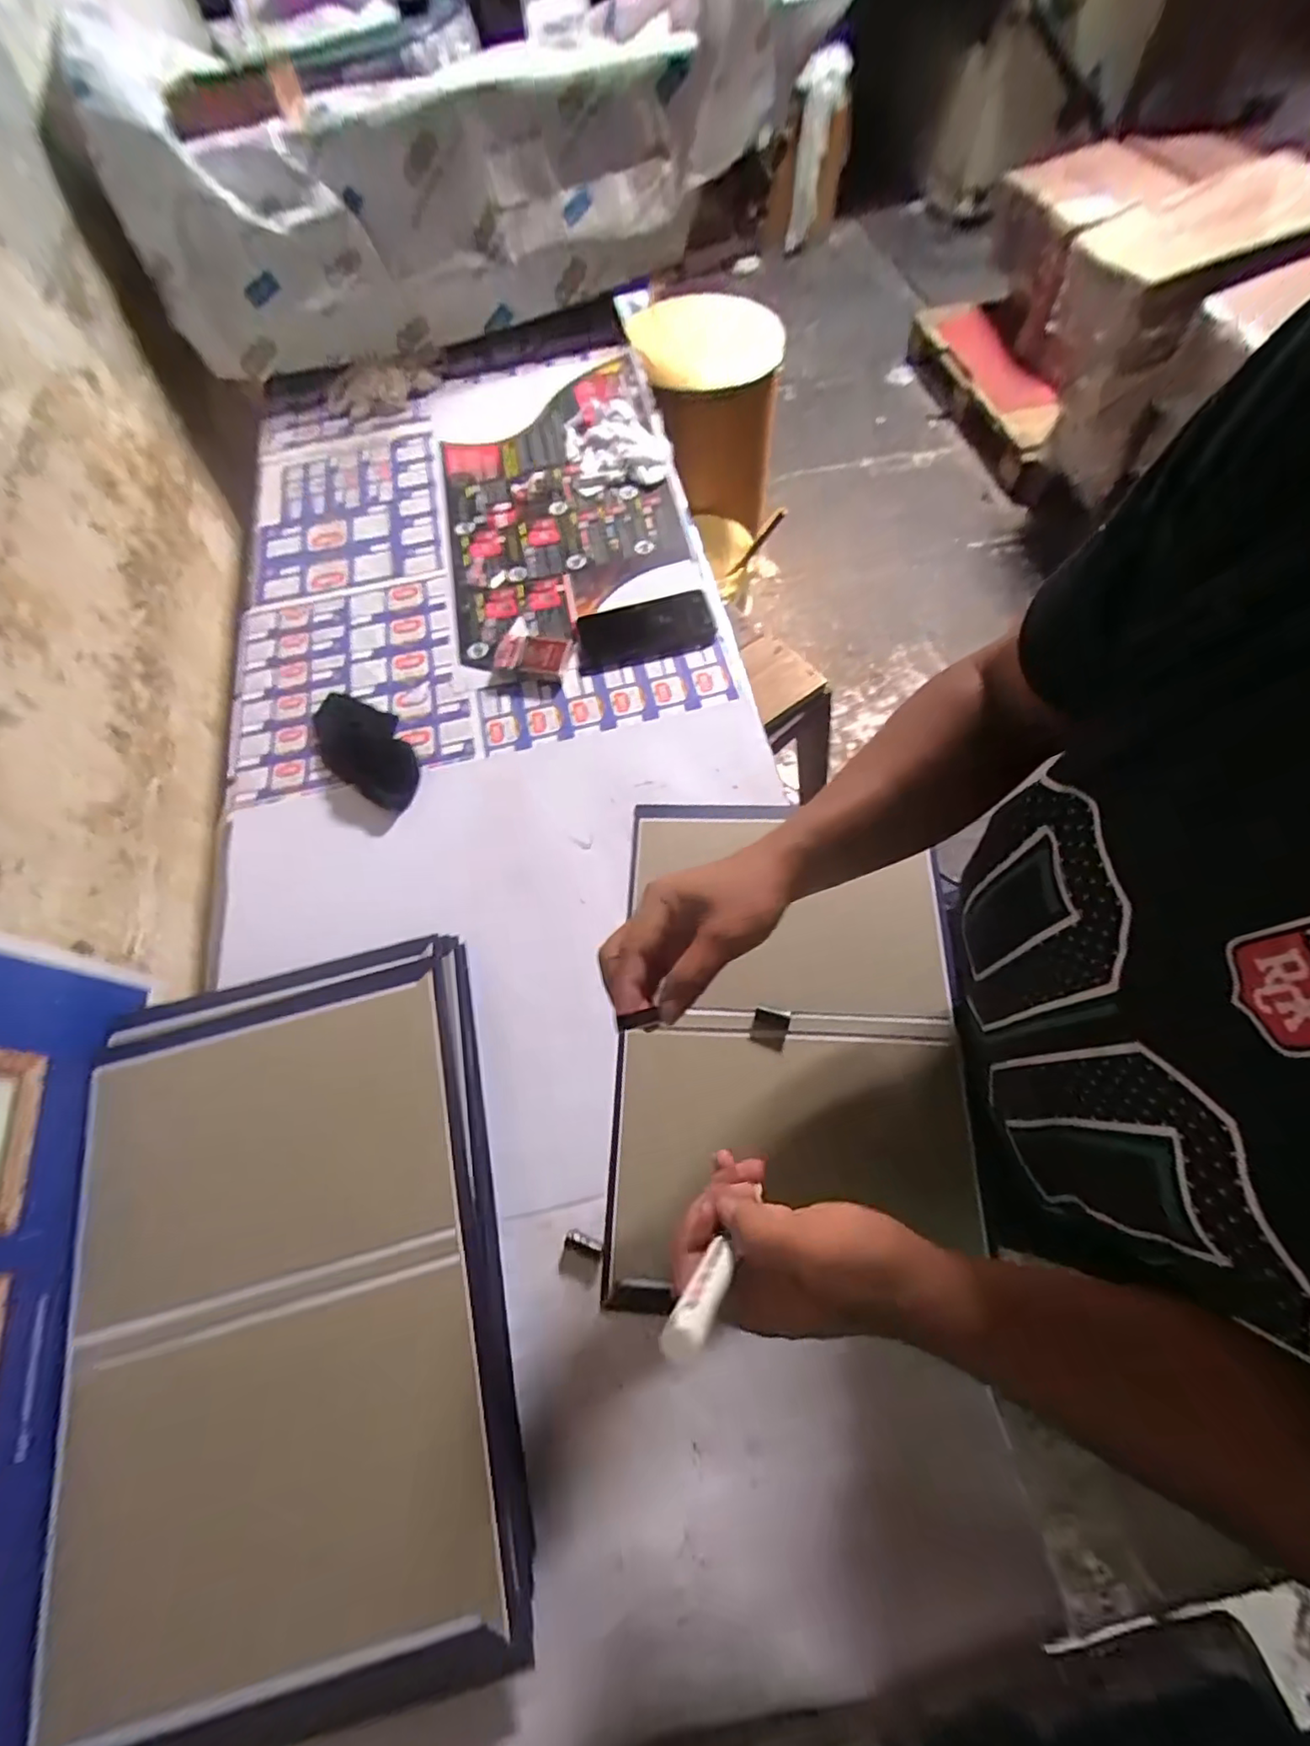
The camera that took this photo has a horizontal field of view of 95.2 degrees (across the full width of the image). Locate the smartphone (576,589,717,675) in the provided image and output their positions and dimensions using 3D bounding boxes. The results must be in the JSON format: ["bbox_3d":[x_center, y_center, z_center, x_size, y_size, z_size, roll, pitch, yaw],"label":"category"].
[{"bbox_3d":[-0.014,-0.290,0.715,0.162,0.012,0.087,-14,72,-2],"label":"smartphone"}]

